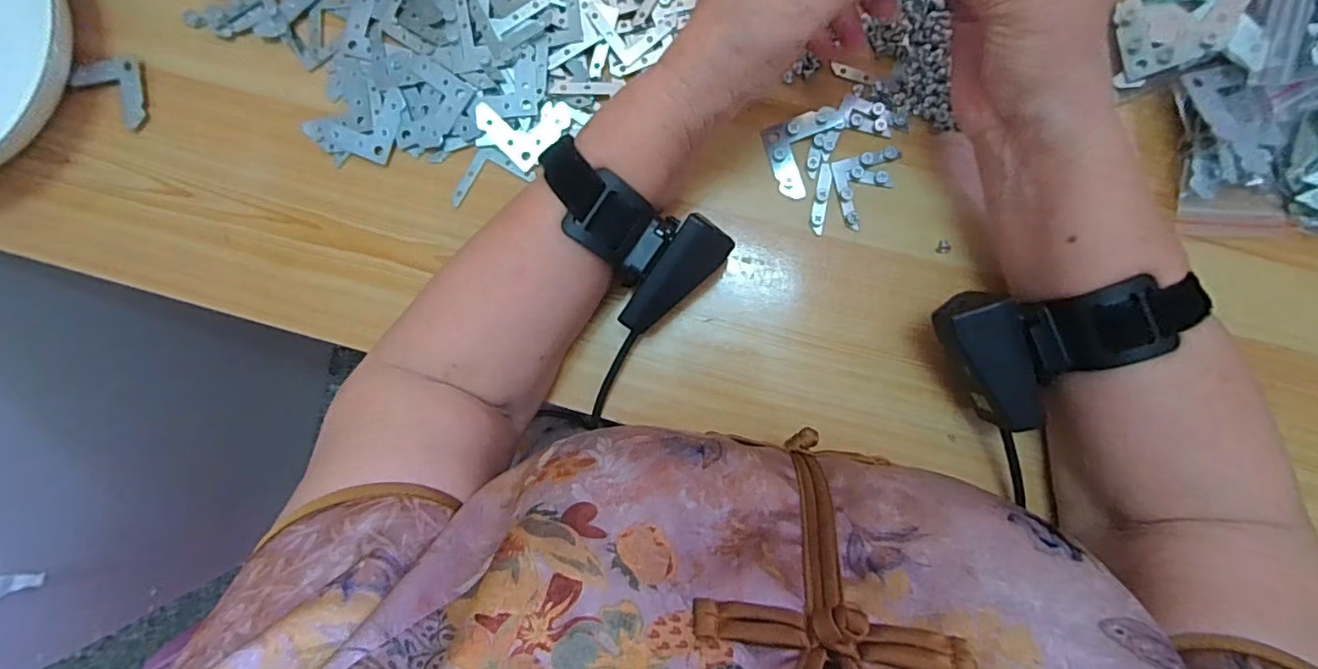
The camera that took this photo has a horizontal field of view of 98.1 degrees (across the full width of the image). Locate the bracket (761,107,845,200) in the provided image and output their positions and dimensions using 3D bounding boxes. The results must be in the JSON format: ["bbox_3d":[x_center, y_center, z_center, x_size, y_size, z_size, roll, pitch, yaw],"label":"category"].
[{"bbox_3d":[0.089,-0.107,0.336,0.046,0.007,0.045,-17,85,6],"label":"bracket"}]

